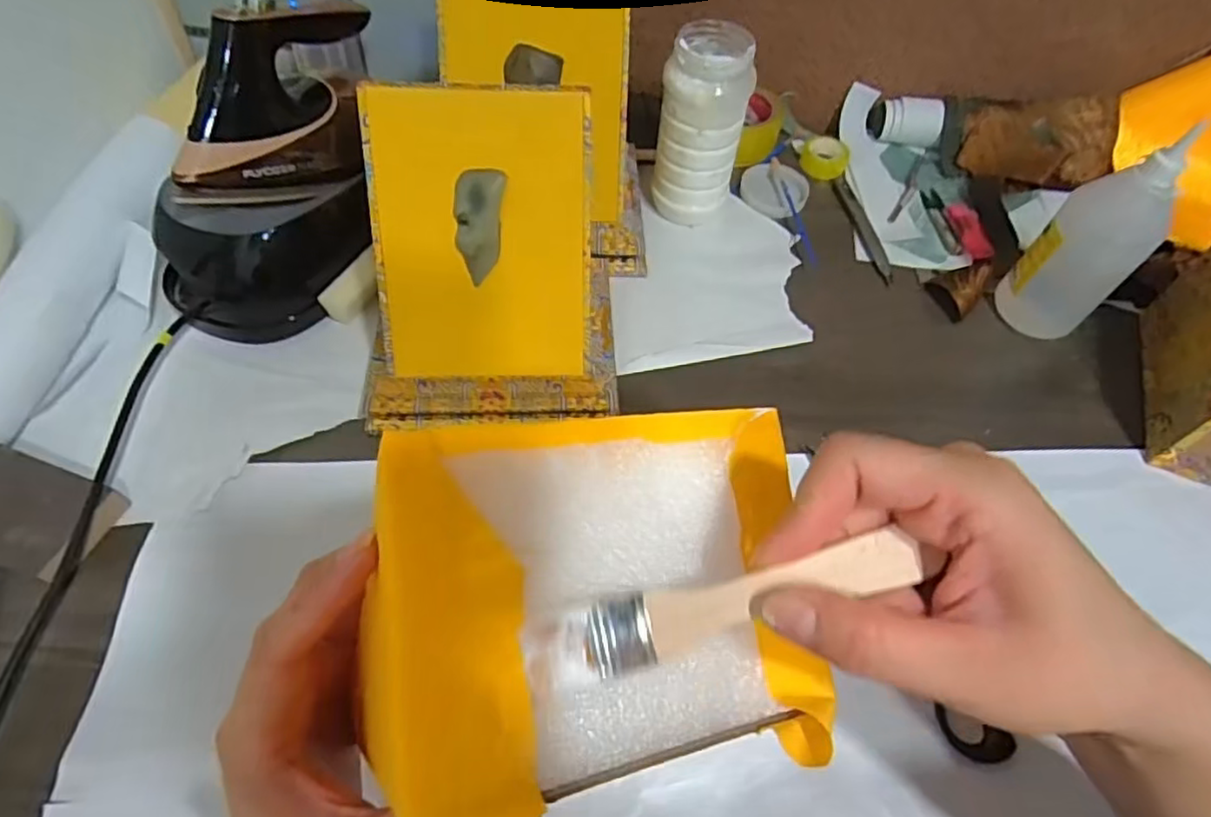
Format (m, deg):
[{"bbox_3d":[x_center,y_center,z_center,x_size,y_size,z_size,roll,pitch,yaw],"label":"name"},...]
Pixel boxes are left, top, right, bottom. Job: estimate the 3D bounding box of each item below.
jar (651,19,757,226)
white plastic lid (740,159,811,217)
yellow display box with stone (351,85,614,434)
[{"bbox_3d":[0.091,-0.260,0.623,0.074,0.169,0.074,2,56,-3],"label":"jar"},{"bbox_3d":[0.182,-0.237,0.709,0.071,0.011,0.077,2,56,-3],"label":"white plastic lid"},{"bbox_3d":[-0.083,-0.103,0.475,0.186,0.183,0.147,-2,57,-5],"label":"yellow display box with stone"}]

